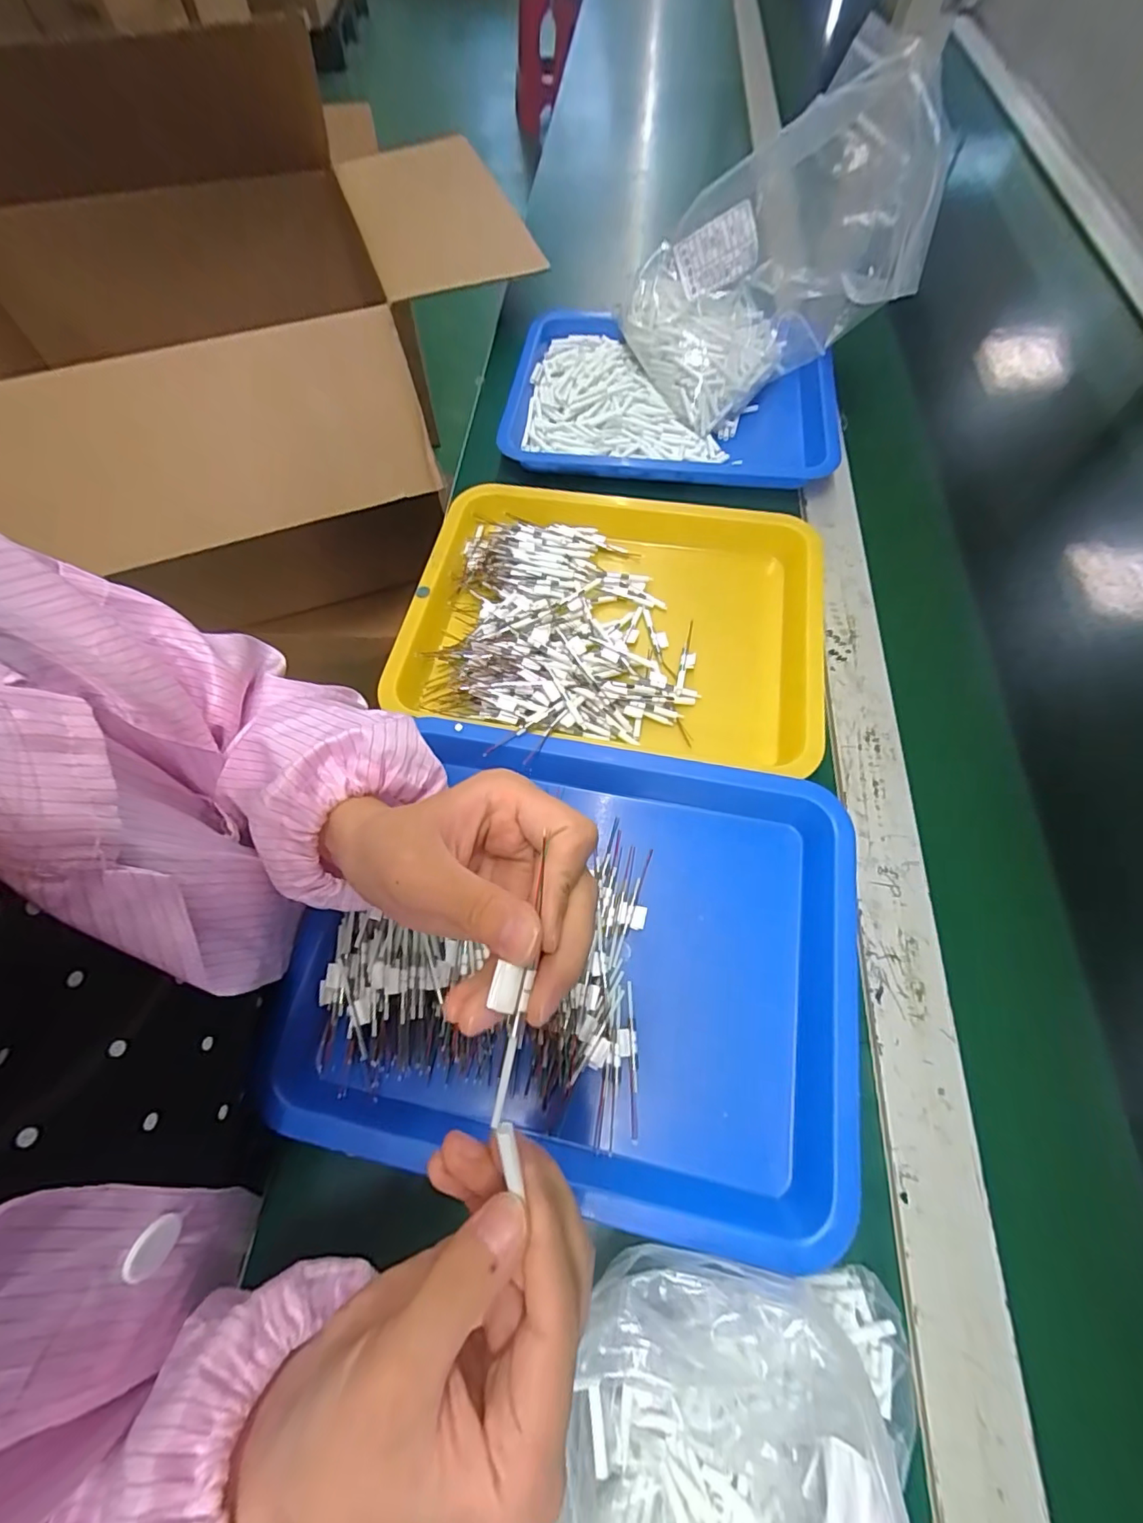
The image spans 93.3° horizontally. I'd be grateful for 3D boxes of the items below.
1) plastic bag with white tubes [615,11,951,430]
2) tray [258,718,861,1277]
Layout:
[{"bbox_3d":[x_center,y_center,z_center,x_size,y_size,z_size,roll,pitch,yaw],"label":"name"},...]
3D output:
[{"bbox_3d":[0.188,-0.475,0.509,0.232,0.209,0.180,-7,65,-4],"label":"plastic bag with white tubes"},{"bbox_3d":[0.011,0.114,0.339,0.331,0.043,0.258,11,65,3],"label":"tray"}]

